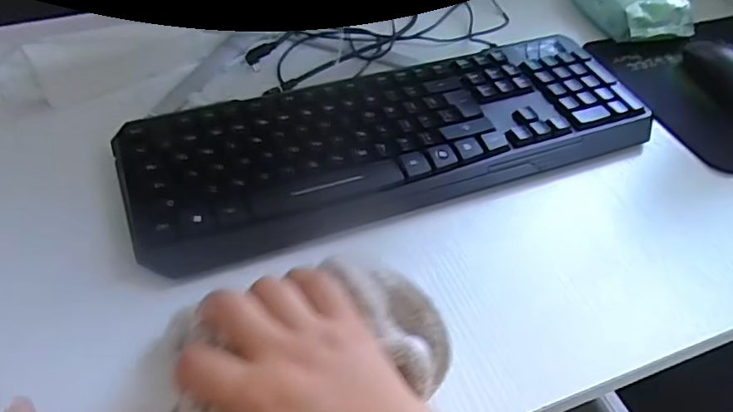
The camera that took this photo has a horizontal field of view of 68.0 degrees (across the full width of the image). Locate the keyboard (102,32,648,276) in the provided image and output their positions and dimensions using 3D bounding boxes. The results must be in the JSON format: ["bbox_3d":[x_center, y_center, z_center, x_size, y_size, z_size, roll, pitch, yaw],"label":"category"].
[{"bbox_3d":[0.026,-0.061,0.443,0.419,0.024,0.139,-14,51,-17],"label":"keyboard"}]

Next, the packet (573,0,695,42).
[{"bbox_3d":[0.286,-0.224,0.597,0.088,0.040,0.121,-4,49,-8],"label":"packet"}]

